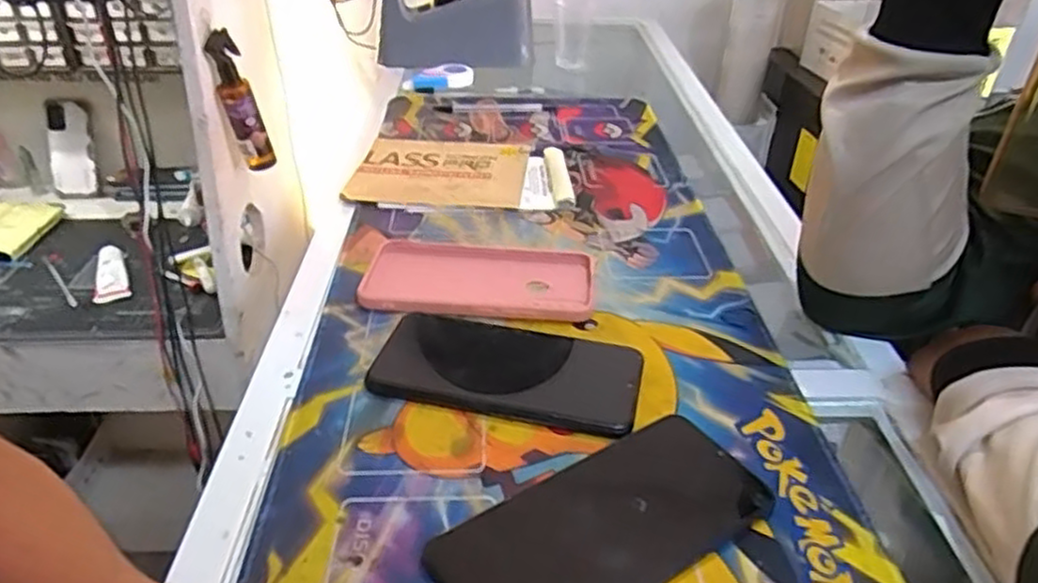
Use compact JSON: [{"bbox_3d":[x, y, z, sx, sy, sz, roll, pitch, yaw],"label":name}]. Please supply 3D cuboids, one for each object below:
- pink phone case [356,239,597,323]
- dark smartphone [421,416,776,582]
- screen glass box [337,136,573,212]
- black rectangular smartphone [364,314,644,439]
[{"bbox_3d":[-0.029,-0.010,0.526,0.164,0.007,0.095,3,34,4],"label":"pink phone case"},{"bbox_3d":[0.042,0.110,0.345,0.163,0.008,0.077,-22,39,-29],"label":"dark smartphone"},{"bbox_3d":[-0.054,-0.111,0.683,0.197,0.014,0.131,1,34,2],"label":"screen glass box"},{"bbox_3d":[-0.007,0.046,0.445,0.158,0.007,0.078,8,35,12],"label":"black rectangular smartphone"}]

